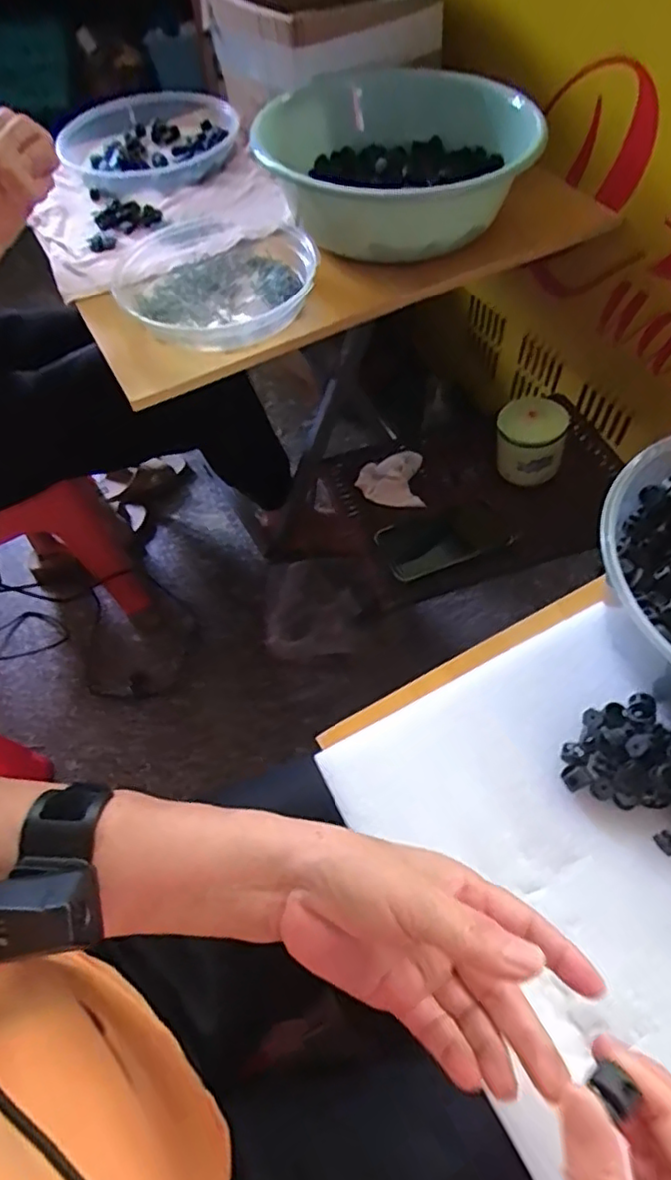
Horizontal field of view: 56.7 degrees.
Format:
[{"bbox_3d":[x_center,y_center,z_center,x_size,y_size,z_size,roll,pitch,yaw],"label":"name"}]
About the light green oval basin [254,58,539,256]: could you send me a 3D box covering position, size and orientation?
[{"bbox_3d":[0.061,-0.559,0.791,0.293,0.111,0.345,-24,60,-11],"label":"light green oval basin"}]

